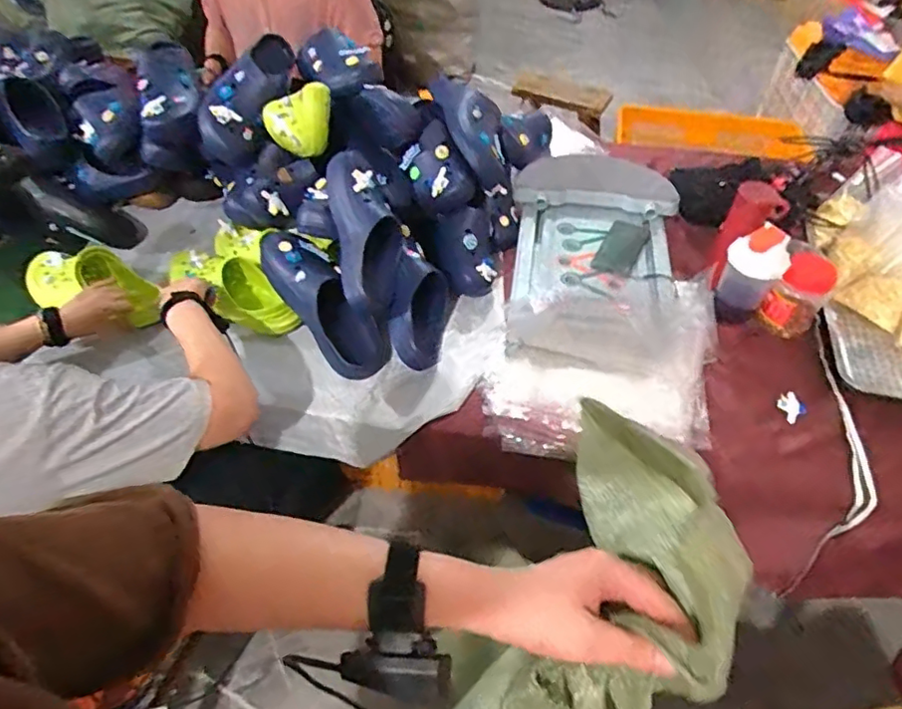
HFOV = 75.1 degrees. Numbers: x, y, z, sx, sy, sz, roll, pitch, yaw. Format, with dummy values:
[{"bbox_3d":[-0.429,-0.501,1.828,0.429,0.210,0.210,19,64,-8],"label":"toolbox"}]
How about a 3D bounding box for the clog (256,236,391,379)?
[{"bbox_3d":[-0.218,-0.089,1.004,0.097,0.086,0.307,-39,92,-29],"label":"clog"}]

